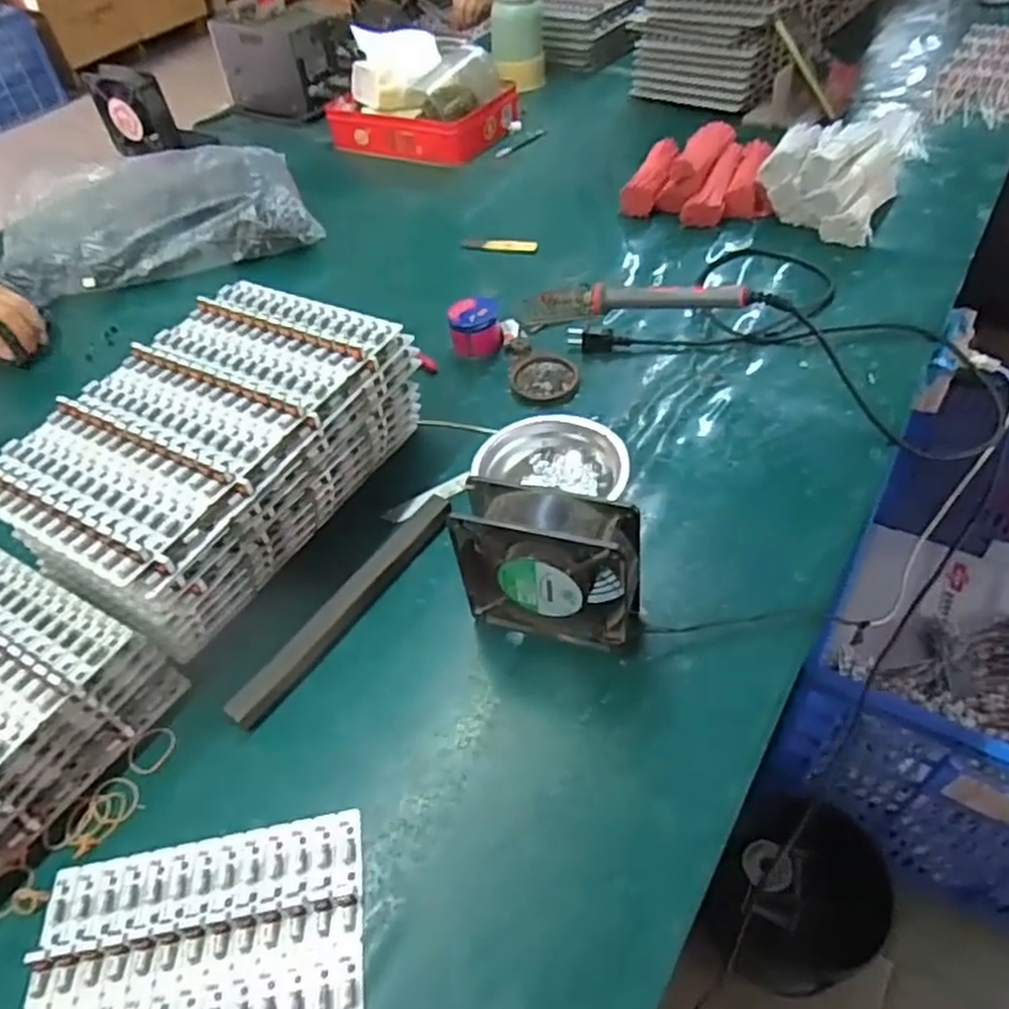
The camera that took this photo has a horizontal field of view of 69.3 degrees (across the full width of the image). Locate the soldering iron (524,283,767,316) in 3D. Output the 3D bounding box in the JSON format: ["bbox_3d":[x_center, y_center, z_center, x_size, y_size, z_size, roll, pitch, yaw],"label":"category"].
[{"bbox_3d":[0.118,-0.181,0.642,0.206,0.023,0.019,7,48,29],"label":"soldering iron"}]

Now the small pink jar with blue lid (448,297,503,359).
[{"bbox_3d":[-0.030,-0.187,0.772,0.054,0.046,0.048,-8,48,-1],"label":"small pink jar with blue lid"}]

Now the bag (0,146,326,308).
[{"bbox_3d":[-0.449,-0.360,0.948,0.380,0.122,0.142,-18,49,-10],"label":"bag"}]

